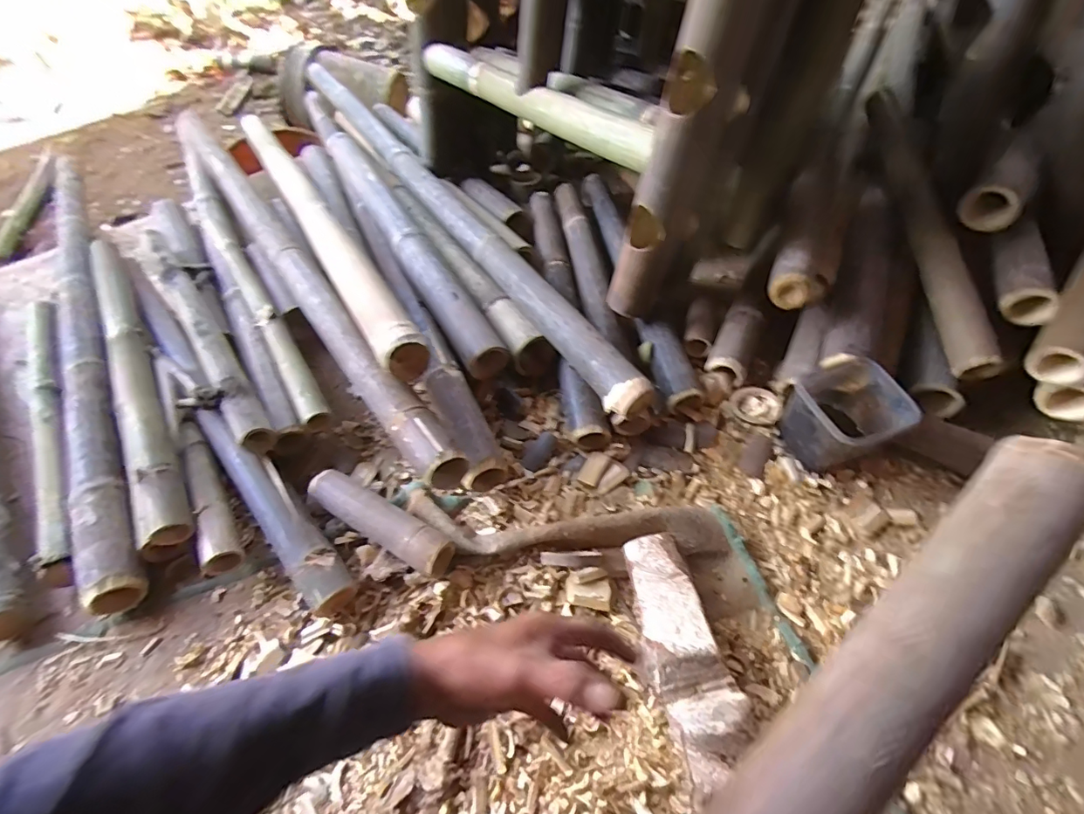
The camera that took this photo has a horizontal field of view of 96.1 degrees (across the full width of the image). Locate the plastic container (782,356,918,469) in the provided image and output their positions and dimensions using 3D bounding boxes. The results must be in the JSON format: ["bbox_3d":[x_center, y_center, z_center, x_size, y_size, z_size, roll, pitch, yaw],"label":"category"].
[{"bbox_3d":[0.408,0.017,0.673,0.124,0.113,0.121,-18,55,-9],"label":"plastic container"}]

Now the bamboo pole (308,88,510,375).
[{"bbox_3d":[-0.321,-0.393,1.020,0.079,0.081,0.972,-27,57,-15],"label":"bamboo pole"}]

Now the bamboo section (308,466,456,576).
[{"bbox_3d":[-0.221,0.151,0.652,0.227,0.052,0.056,27,60,21],"label":"bamboo section"}]

